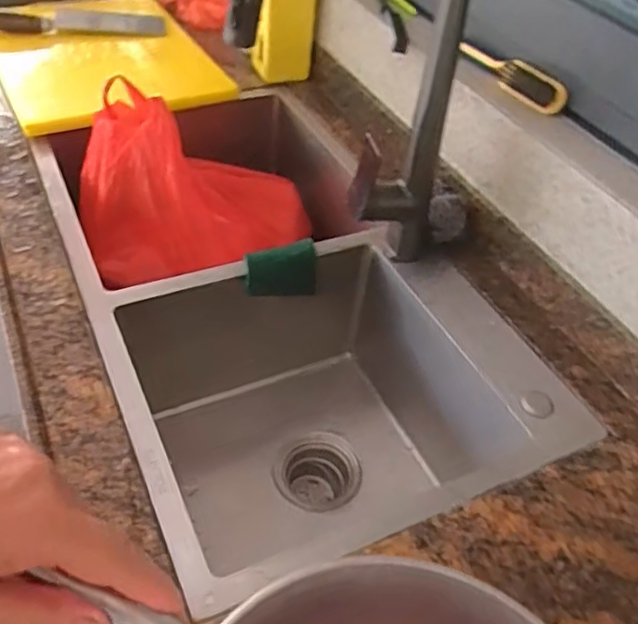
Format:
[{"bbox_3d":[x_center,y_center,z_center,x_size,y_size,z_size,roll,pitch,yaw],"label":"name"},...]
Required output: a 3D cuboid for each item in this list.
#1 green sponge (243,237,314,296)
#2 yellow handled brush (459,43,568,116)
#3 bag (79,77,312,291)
[{"bbox_3d":[-0.053,-0.059,0.858,0.099,0.035,0.075,-4,46,-11],"label":"green sponge"},{"bbox_3d":[0.270,-0.321,0.890,0.056,0.032,0.164,-26,54,-29],"label":"yellow handled brush"},{"bbox_3d":[-0.204,-0.212,1.029,0.359,0.190,0.292,-22,52,-27],"label":"bag"}]

